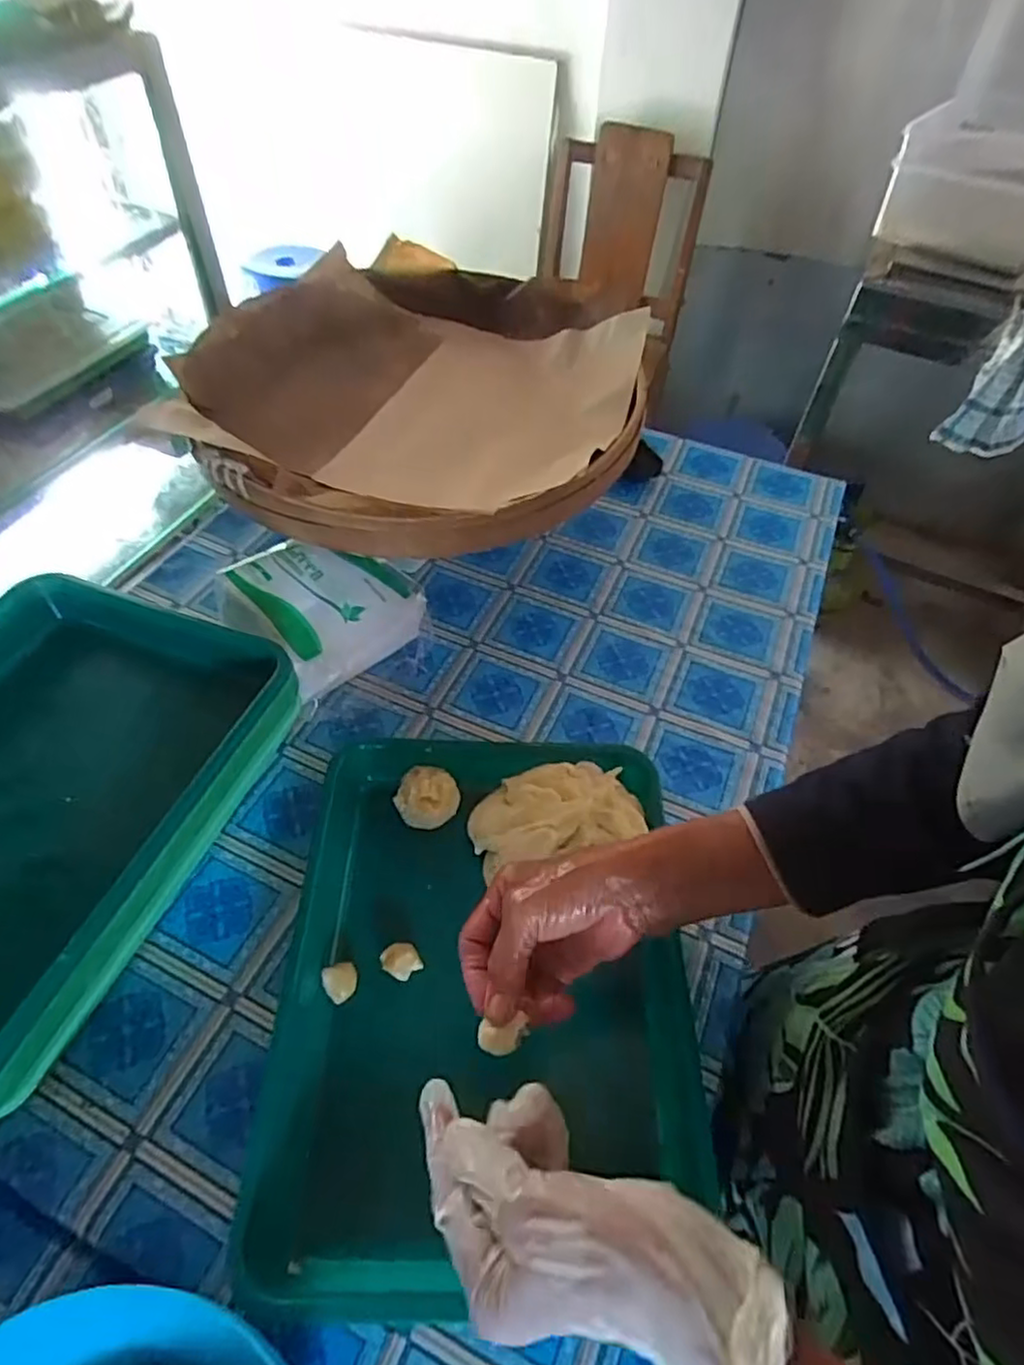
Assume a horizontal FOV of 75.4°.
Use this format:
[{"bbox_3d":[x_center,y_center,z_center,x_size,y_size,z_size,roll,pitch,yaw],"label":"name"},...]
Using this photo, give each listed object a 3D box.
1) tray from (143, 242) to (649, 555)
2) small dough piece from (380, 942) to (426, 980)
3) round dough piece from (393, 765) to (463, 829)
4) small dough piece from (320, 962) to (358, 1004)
[{"bbox_3d":[-0.088,-0.323,0.737,0.449,0.100,0.512,18,54,11],"label":"tray"},{"bbox_3d":[-0.082,0.208,0.494,0.027,0.021,0.024,38,60,24],"label":"small dough piece"},{"bbox_3d":[-0.071,0.095,0.557,0.048,0.031,0.048,1,52,-2],"label":"round dough piece"},{"bbox_3d":[-0.124,0.219,0.484,0.024,0.015,0.027,-22,56,-18],"label":"small dough piece"}]

